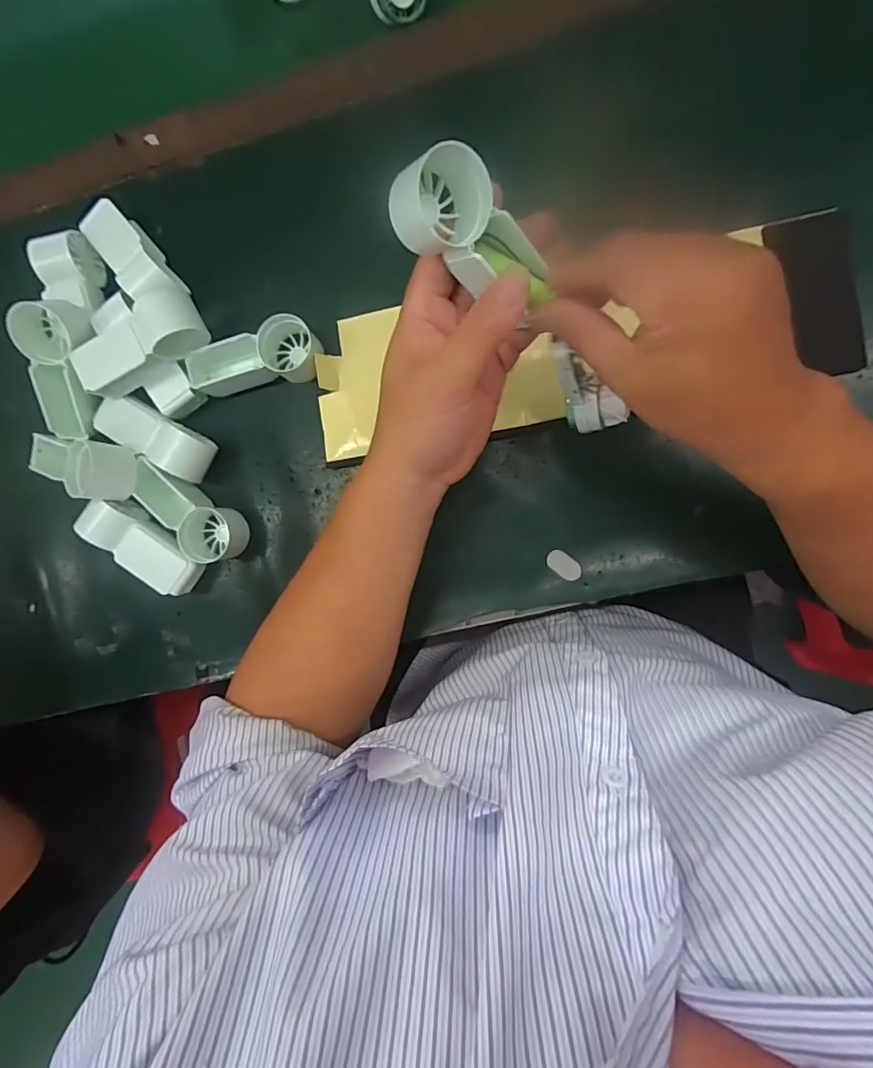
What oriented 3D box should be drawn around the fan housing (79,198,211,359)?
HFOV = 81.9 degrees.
[{"bbox_3d":[-0.211,-0.185,0.368,0.041,0.043,0.142,-37,74,6],"label":"fan housing"}]

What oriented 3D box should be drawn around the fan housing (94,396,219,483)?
[{"bbox_3d":[-0.209,-0.073,0.378,0.089,0.041,0.034,29,93,7],"label":"fan housing"}]

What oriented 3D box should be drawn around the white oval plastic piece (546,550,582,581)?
[{"bbox_3d":[0.092,0.022,0.360,0.025,0.004,0.014,37,94,7],"label":"white oval plastic piece"}]

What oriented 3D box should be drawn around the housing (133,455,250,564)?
[{"bbox_3d":[-0.183,-0.017,0.372,0.091,0.031,0.042,43,96,-14],"label":"housing"}]

